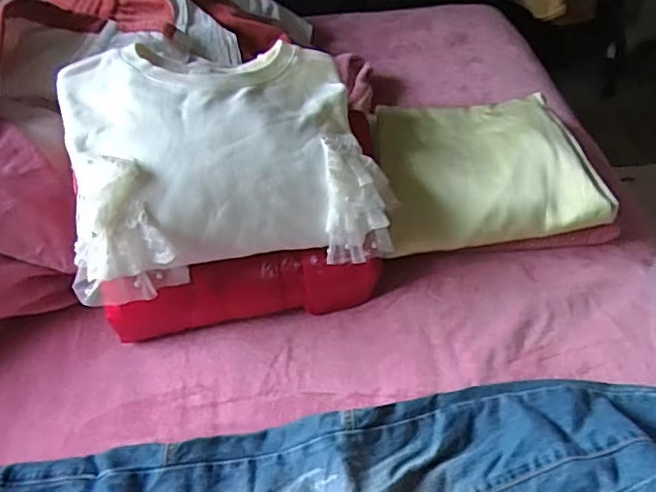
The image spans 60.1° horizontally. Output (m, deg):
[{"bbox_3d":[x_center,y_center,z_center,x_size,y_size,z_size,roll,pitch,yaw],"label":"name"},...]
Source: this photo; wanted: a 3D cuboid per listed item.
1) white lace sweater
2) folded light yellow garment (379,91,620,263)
[{"bbox_3d":[-0.112,-0.103,0.634,0.324,0.128,0.265,-10,49,-6],"label":"white lace sweater"},{"bbox_3d":[0.195,-0.106,0.734,0.264,0.064,0.230,-6,49,-2],"label":"folded light yellow garment"}]

